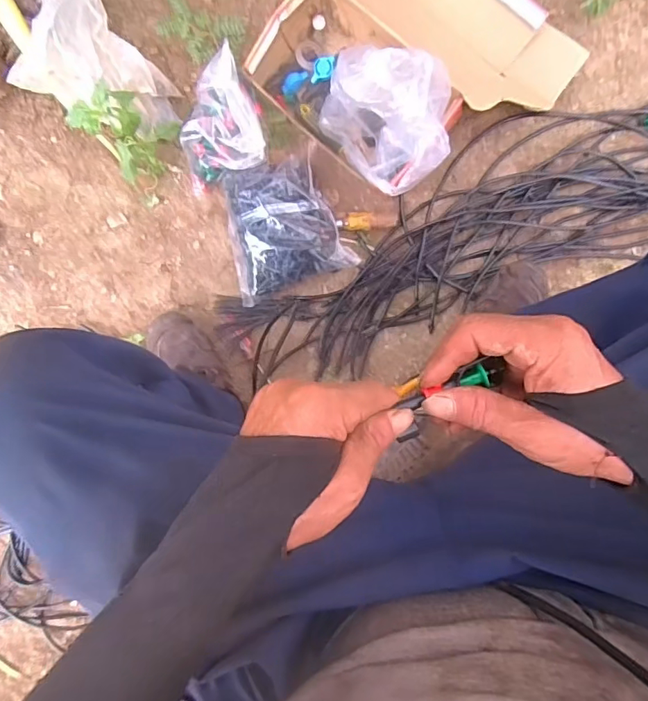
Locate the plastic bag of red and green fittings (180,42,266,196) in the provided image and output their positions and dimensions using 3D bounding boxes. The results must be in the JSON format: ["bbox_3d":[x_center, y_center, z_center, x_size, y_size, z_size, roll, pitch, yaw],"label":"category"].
[{"bbox_3d":[-0.165,-0.346,0.744,0.134,0.106,0.148,-12,88,3],"label":"plastic bag of red and green fittings"}]

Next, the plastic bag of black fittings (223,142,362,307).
[{"bbox_3d":[-0.068,-0.195,0.757,0.187,0.056,0.197,-20,88,3],"label":"plastic bag of black fittings"}]

